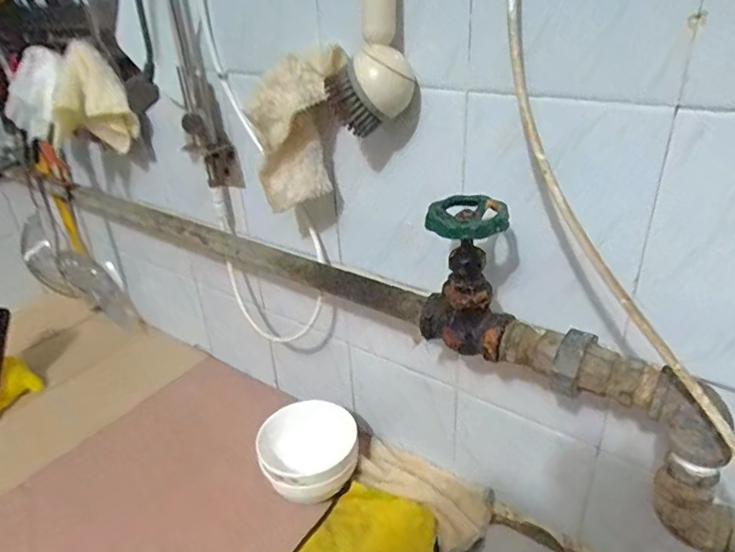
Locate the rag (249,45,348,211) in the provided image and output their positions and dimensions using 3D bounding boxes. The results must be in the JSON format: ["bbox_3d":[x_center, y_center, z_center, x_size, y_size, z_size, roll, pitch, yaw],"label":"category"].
[{"bbox_3d":[-0.059,-0.125,0.477,0.080,0.131,0.035,-10,31,-11],"label":"rag"}]

